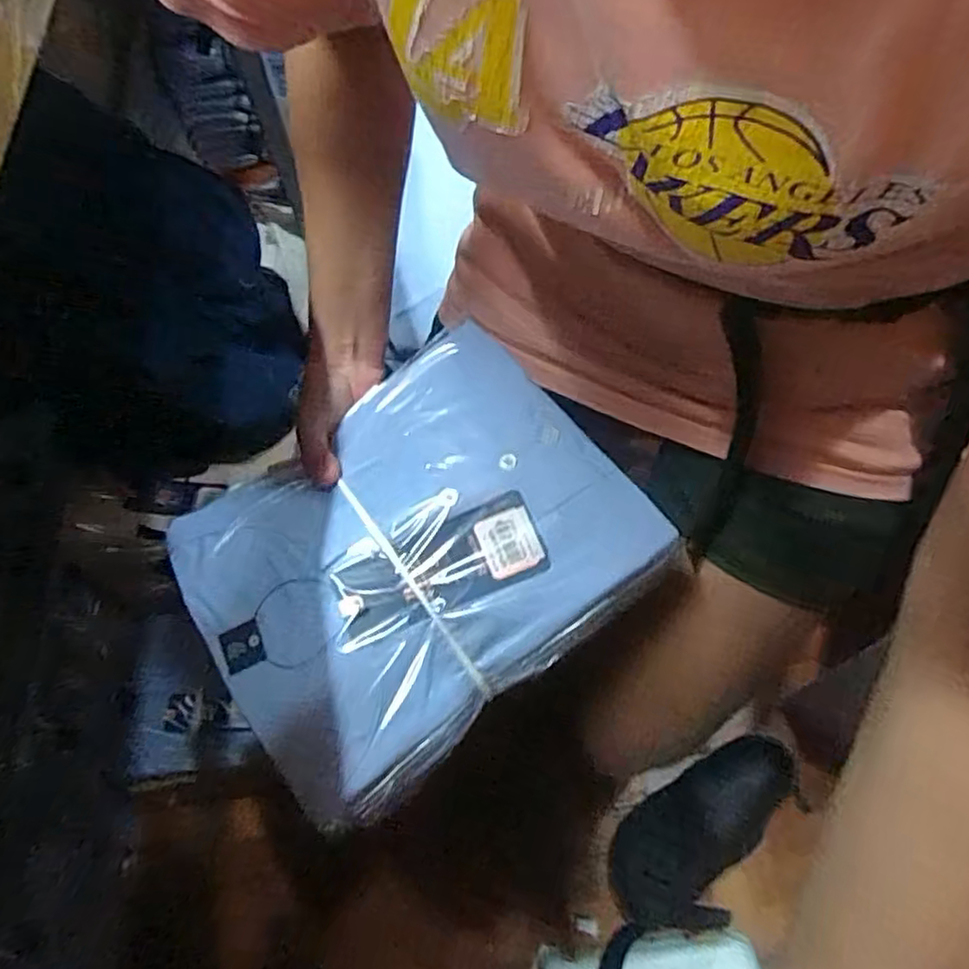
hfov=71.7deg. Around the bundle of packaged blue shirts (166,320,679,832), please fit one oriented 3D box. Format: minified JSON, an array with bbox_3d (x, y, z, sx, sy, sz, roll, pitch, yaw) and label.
[{"bbox_3d":[-0.048,0.035,0.405,0.248,0.048,0.210,-35,64,-16],"label":"bundle of packaged blue shirts"}]

